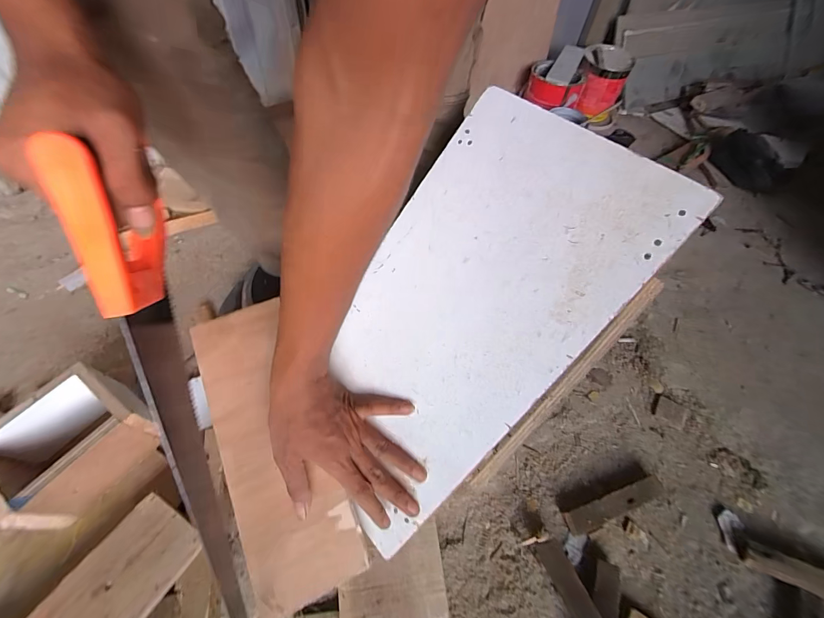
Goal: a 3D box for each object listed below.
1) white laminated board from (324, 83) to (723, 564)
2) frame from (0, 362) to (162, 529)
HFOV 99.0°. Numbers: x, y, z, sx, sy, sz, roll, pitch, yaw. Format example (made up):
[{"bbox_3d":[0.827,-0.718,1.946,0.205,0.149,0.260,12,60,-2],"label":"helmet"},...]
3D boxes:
[{"bbox_3d":[0.037,0.003,0.341,0.212,0.008,0.383,43,105,23],"label":"white laminated board"},{"bbox_3d":[-0.462,0.182,0.478,0.124,0.096,0.158,31,60,16],"label":"frame"}]

